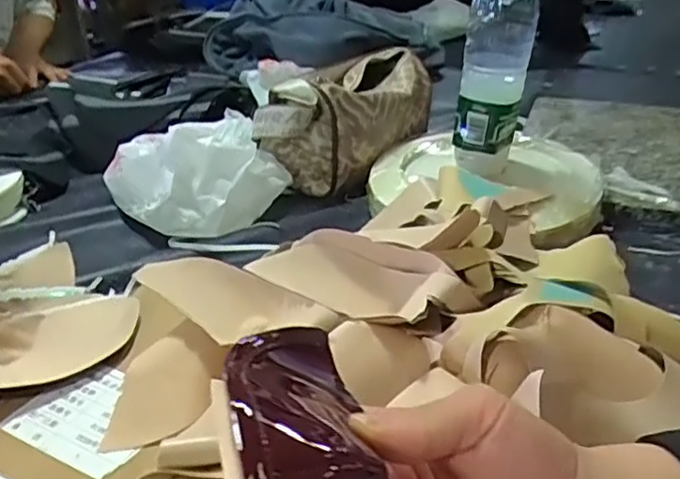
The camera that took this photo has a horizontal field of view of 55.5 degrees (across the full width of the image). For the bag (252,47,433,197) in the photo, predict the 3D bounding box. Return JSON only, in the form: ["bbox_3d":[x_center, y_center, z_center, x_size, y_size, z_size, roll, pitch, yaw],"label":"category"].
[{"bbox_3d":[0.011,-0.149,0.782,0.113,0.121,0.228,20,34,32],"label":"bag"}]

